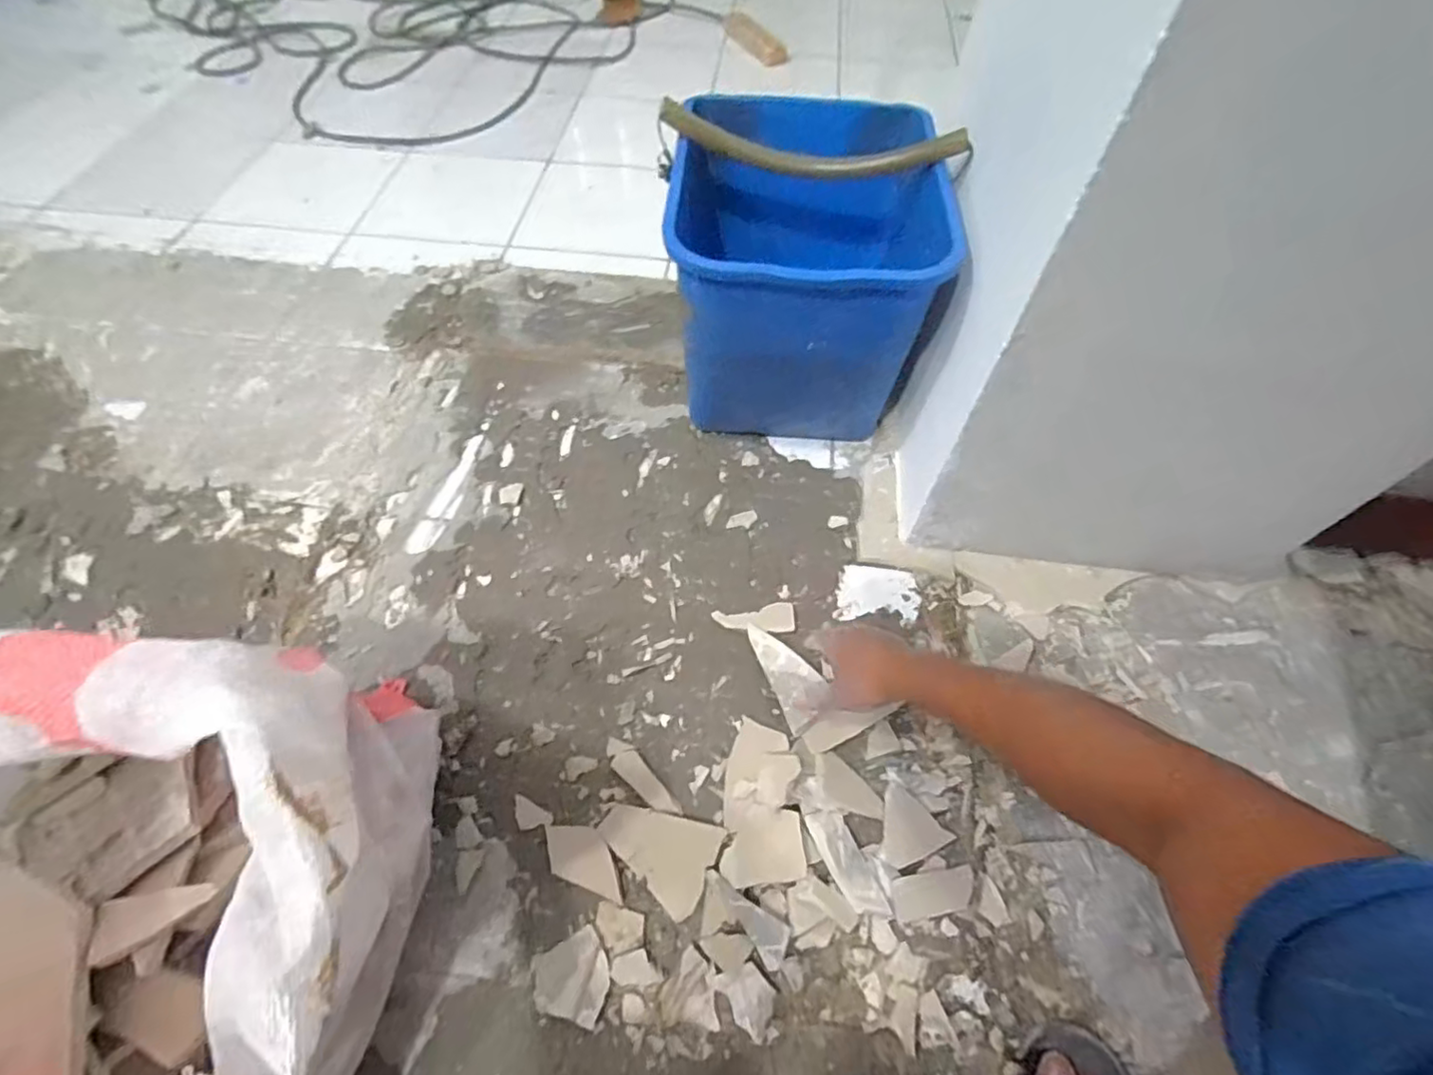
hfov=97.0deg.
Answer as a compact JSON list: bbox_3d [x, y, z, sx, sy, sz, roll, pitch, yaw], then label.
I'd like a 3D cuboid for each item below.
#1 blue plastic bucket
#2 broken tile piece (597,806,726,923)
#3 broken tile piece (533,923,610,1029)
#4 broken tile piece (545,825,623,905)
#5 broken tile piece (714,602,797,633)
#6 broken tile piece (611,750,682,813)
[{"bbox_3d":[0.098,-0.336,0.843,0.306,0.330,0.323,1,58,-1],"label":"blue plastic bucket"},{"bbox_3d":[-0.059,0.304,0.620,0.112,0.004,0.082,23,60,12],"label":"broken tile piece"},{"bbox_3d":[-0.128,0.398,0.567,0.067,0.009,0.069,-24,62,-16],"label":"broken tile piece"},{"bbox_3d":[-0.128,0.315,0.623,0.091,0.007,0.048,18,59,10],"label":"broken tile piece"},{"bbox_3d":[0.046,0.100,0.760,0.095,0.015,0.036,-5,58,-5],"label":"broken tile piece"},{"bbox_3d":[-0.071,0.255,0.659,0.084,0.012,0.027,39,65,20],"label":"broken tile piece"}]

